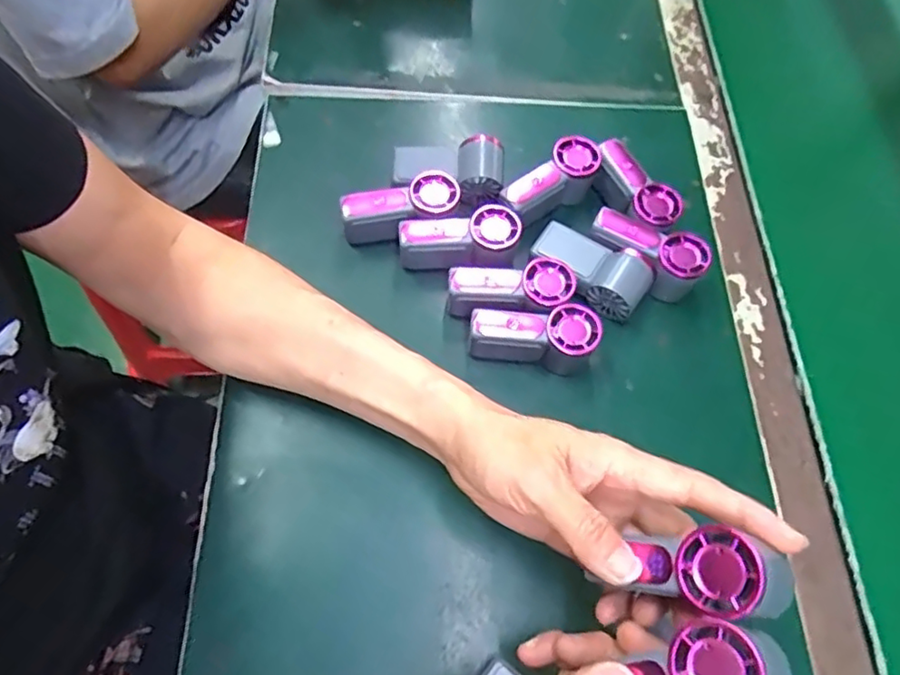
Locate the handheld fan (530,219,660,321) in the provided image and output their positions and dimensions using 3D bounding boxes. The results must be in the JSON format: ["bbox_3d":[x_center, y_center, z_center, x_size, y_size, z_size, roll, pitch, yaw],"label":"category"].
[{"bbox_3d":[0.113,-0.055,0.495,0.093,0.038,0.057,30,66,9],"label":"handheld fan"}]

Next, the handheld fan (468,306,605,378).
[{"bbox_3d":[0.061,0.000,0.465,0.089,0.047,0.035,9,64,0],"label":"handheld fan"}]

